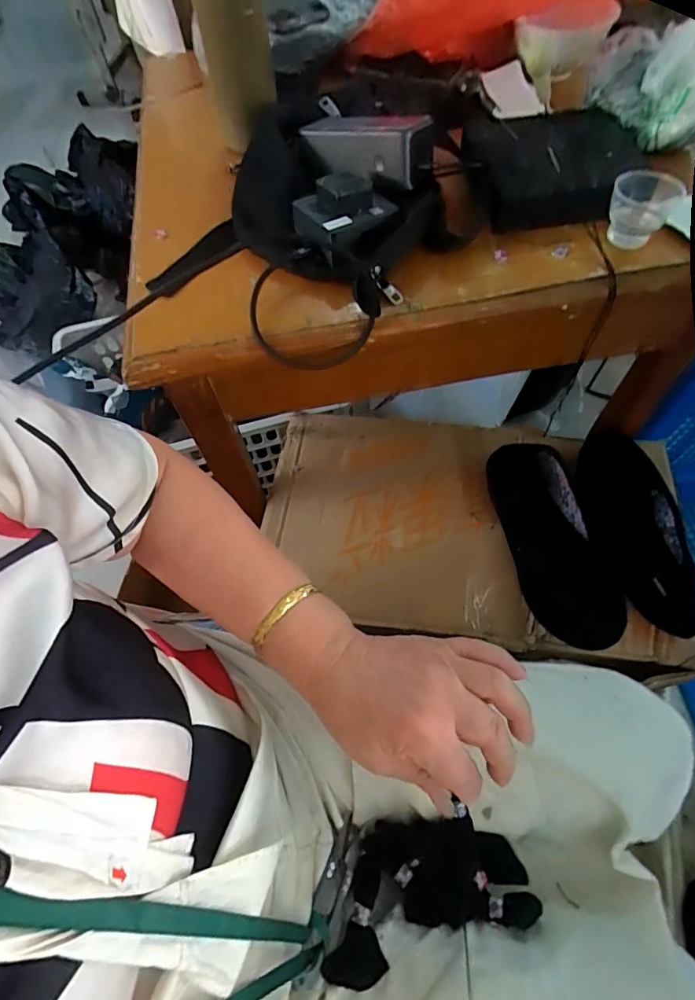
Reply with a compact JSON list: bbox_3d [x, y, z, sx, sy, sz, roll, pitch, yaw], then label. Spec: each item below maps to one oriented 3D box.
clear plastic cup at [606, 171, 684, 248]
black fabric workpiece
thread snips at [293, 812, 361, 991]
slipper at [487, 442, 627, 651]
[{"bbox_3d":[0.265,-0.265,0.425,0.048,0.043,0.056,37,70,20],"label":"clear plastic cup"},{"bbox_3d":[0.060,0.285,0.350,0.151,0.053,0.077,-11,63,-2],"label":"black fabric workpiece"},{"bbox_3d":[-0.010,0.280,0.331,0.024,0.017,0.097,15,35,11],"label":"thread snips"},{"bbox_3d":[0.242,0.041,0.567,0.095,0.060,0.240,-15,75,-5],"label":"slipper"}]

